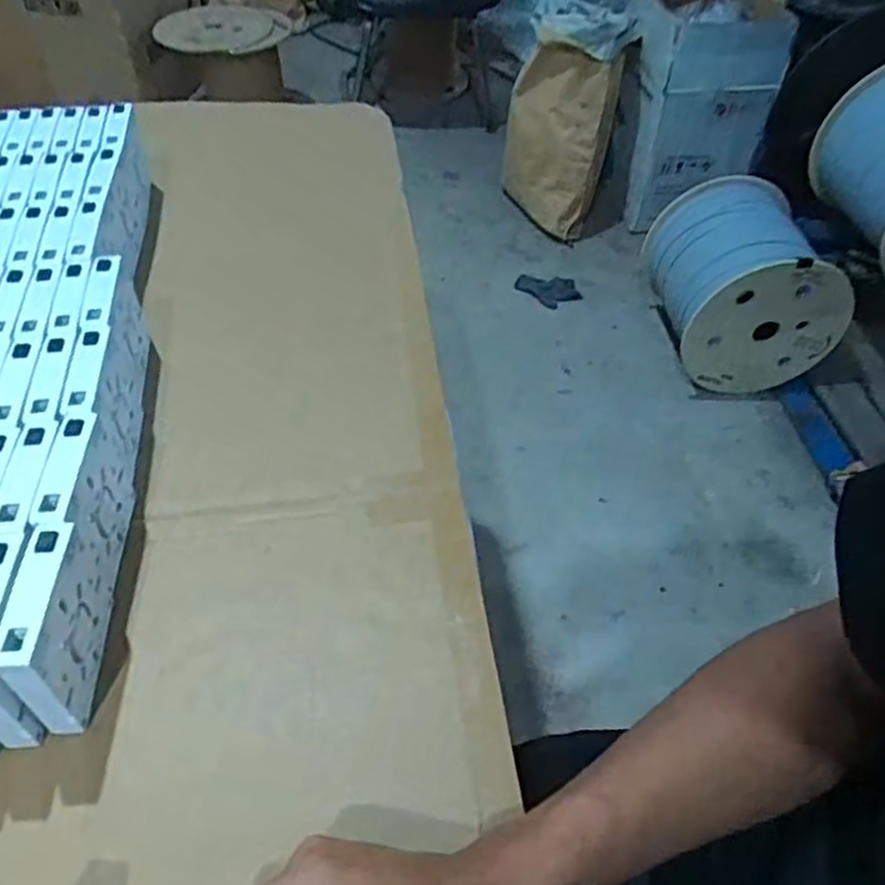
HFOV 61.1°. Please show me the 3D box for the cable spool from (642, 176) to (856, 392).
[{"bbox_3d":[0.666,-0.367,1.648,0.342,0.305,0.364,-1,48,-4],"label":"cable spool"}]

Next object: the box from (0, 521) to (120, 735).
[{"bbox_3d":[-0.215,0.103,0.426,0.021,0.091,0.097,-3,49,-6],"label":"box"}]

